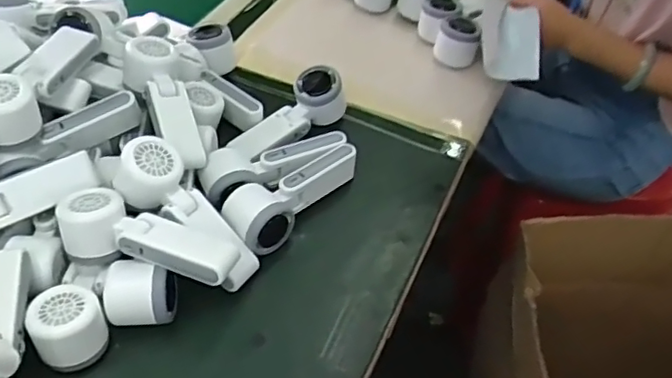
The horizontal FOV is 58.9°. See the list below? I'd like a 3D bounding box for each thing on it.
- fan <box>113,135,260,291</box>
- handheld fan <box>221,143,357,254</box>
[{"bbox_3d":[-0.136,0.019,0.565,0.166,0.058,0.062,46,55,-7],"label":"fan"},{"bbox_3d":[-0.045,0.003,0.636,0.067,0.048,0.166,35,55,26],"label":"handheld fan"}]

